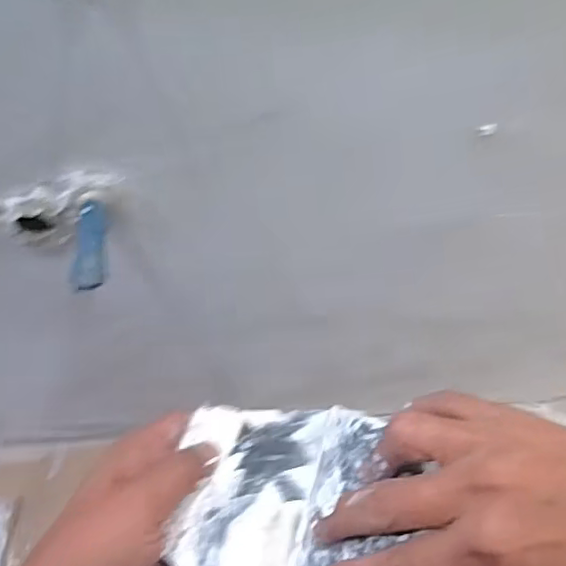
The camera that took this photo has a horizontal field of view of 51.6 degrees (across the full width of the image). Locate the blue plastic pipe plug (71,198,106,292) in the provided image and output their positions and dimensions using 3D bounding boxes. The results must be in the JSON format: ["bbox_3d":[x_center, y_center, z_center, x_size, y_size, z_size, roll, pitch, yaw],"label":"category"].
[{"bbox_3d":[-0.155,-0.030,0.473,0.023,0.018,0.085,-5,55,-7],"label":"blue plastic pipe plug"}]

